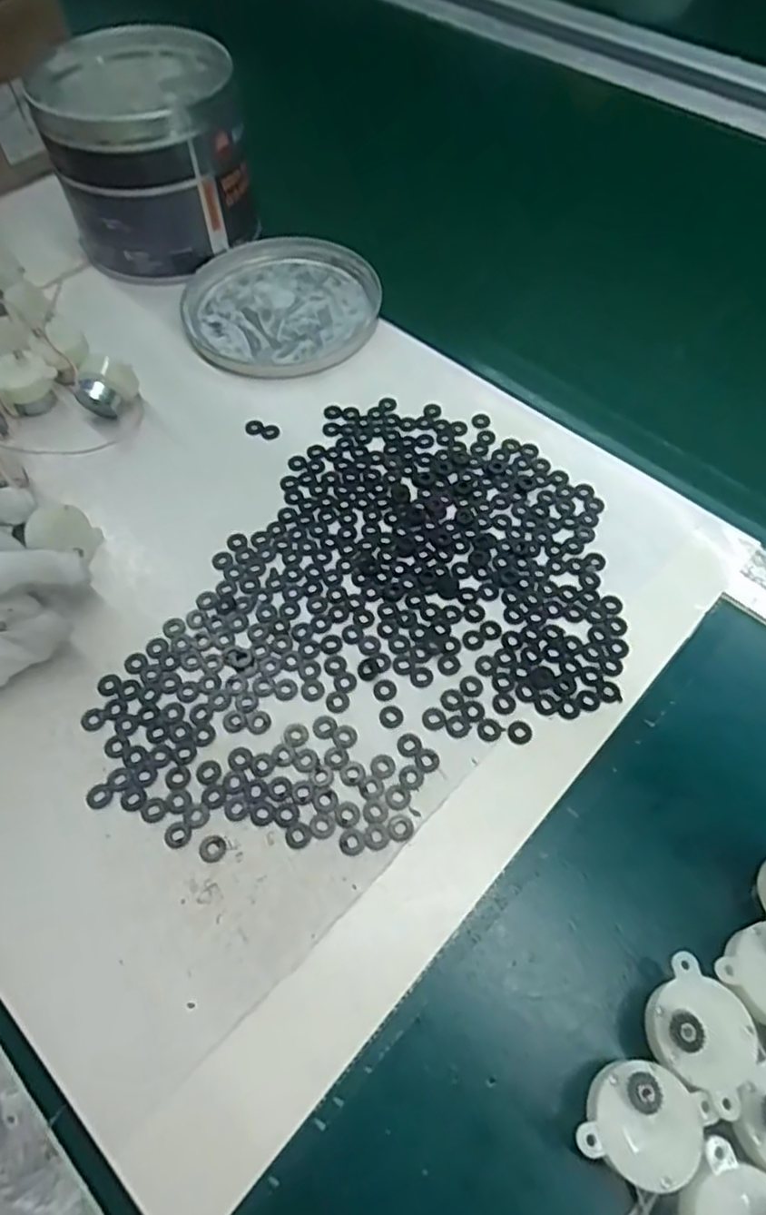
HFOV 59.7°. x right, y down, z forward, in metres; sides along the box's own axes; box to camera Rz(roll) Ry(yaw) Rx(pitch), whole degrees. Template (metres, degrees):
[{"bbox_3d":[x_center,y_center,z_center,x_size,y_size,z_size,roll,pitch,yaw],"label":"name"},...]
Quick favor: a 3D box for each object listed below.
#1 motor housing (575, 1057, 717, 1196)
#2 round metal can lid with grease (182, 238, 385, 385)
[{"bbox_3d":[0.082,0.165,0.215,0.035,0.031,0.032,0,59,0],"label":"motor housing"},{"bbox_3d":[-0.066,-0.210,0.458,0.139,0.011,0.139,0,59,0],"label":"round metal can lid with grease"}]

